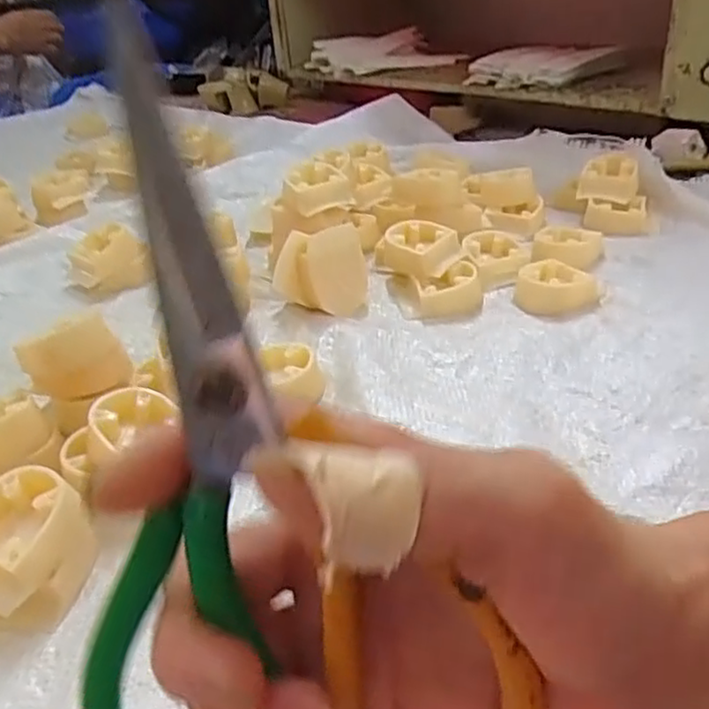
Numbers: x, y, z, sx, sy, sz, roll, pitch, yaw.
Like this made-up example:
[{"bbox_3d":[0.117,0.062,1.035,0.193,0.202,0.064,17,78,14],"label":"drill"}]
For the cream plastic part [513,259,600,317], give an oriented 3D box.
[{"bbox_3d":[0.149,-0.051,0.517,0.058,0.022,0.054,5,34,16],"label":"cream plastic part"}]

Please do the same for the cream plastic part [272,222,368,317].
[{"bbox_3d":[-0.025,-0.065,0.523,0.066,0.056,0.043,-5,32,1],"label":"cream plastic part"}]

